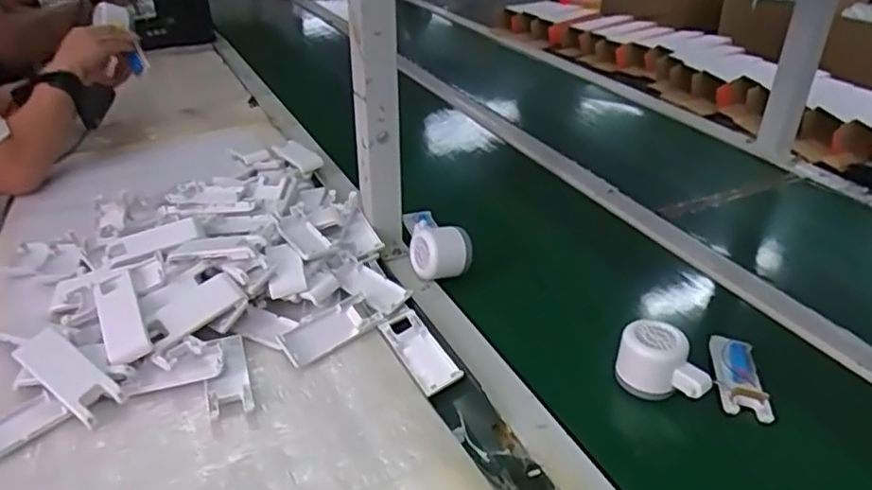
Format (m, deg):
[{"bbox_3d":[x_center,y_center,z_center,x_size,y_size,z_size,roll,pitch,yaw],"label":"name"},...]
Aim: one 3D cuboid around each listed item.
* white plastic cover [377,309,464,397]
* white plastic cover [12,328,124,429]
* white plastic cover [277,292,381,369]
[{"bbox_3d":[-0.014,0.102,0.618,0.041,0.015,0.105,-16,34,-25],"label":"white plastic cover"},{"bbox_3d":[-0.321,0.111,0.558,0.104,0.021,0.035,31,42,16],"label":"white plastic cover"},{"bbox_3d":[-0.108,0.084,0.638,0.100,0.021,0.042,-27,42,-35],"label":"white plastic cover"}]

